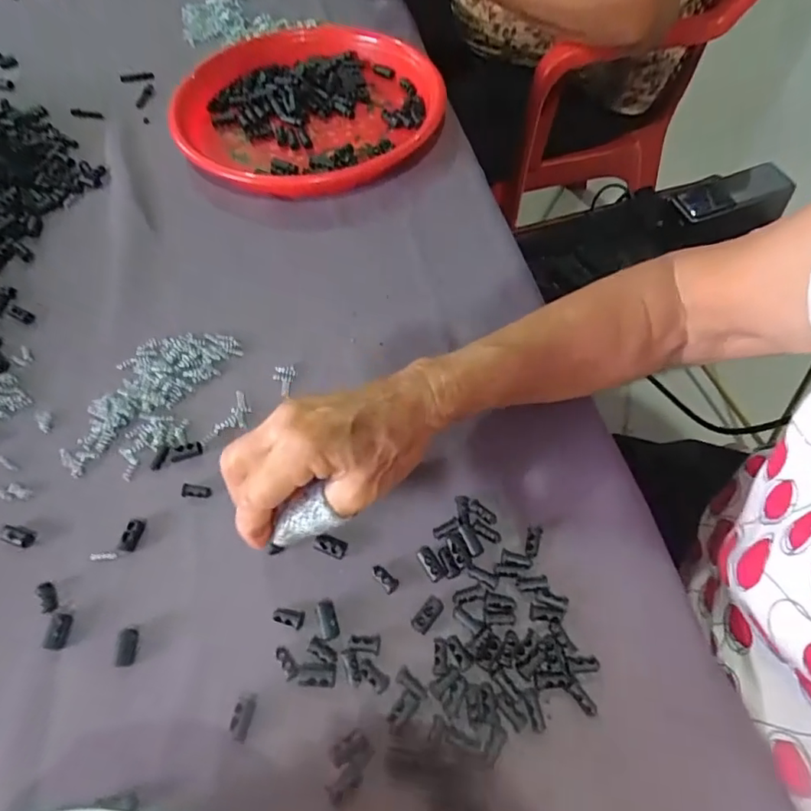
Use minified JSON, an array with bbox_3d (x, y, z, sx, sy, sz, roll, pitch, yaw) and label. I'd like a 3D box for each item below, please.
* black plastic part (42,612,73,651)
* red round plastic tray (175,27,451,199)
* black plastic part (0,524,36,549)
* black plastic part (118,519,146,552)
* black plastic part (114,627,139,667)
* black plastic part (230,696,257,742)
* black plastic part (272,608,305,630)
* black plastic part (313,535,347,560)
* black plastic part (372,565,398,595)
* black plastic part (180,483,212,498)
[{"bbox_3d":[-0.188,0.122,0.291,0.011,0.004,0.018,3,59,2],"label":"black plastic part"},{"bbox_3d":[-0.090,-0.287,0.519,0.244,0.035,0.241,0,59,0],"label":"red round plastic tray"},{"bbox_3d":[-0.230,0.077,0.318,0.020,0.006,0.010,15,60,9],"label":"black plastic part"},{"bbox_3d":[-0.162,0.076,0.317,0.011,0.004,0.019,10,59,6],"label":"black plastic part"},{"bbox_3d":[-0.148,0.128,0.285,0.010,0.004,0.018,-6,59,-4],"label":"black plastic part"},{"bbox_3d":[-0.082,0.155,0.268,0.011,0.008,0.019,7,59,5],"label":"black plastic part"},{"bbox_3d":[-0.064,0.115,0.293,0.018,0.005,0.009,12,60,7],"label":"black plastic part"},{"bbox_3d":[-0.043,0.081,0.312,0.017,0.007,0.011,19,61,11],"label":"black plastic part"},{"bbox_3d":[-0.012,0.097,0.305,0.009,0.004,0.018,-39,66,-21],"label":"black plastic part"},{"bbox_3d":[-0.128,0.052,0.329,0.018,0.004,0.008,2,59,1],"label":"black plastic part"}]

